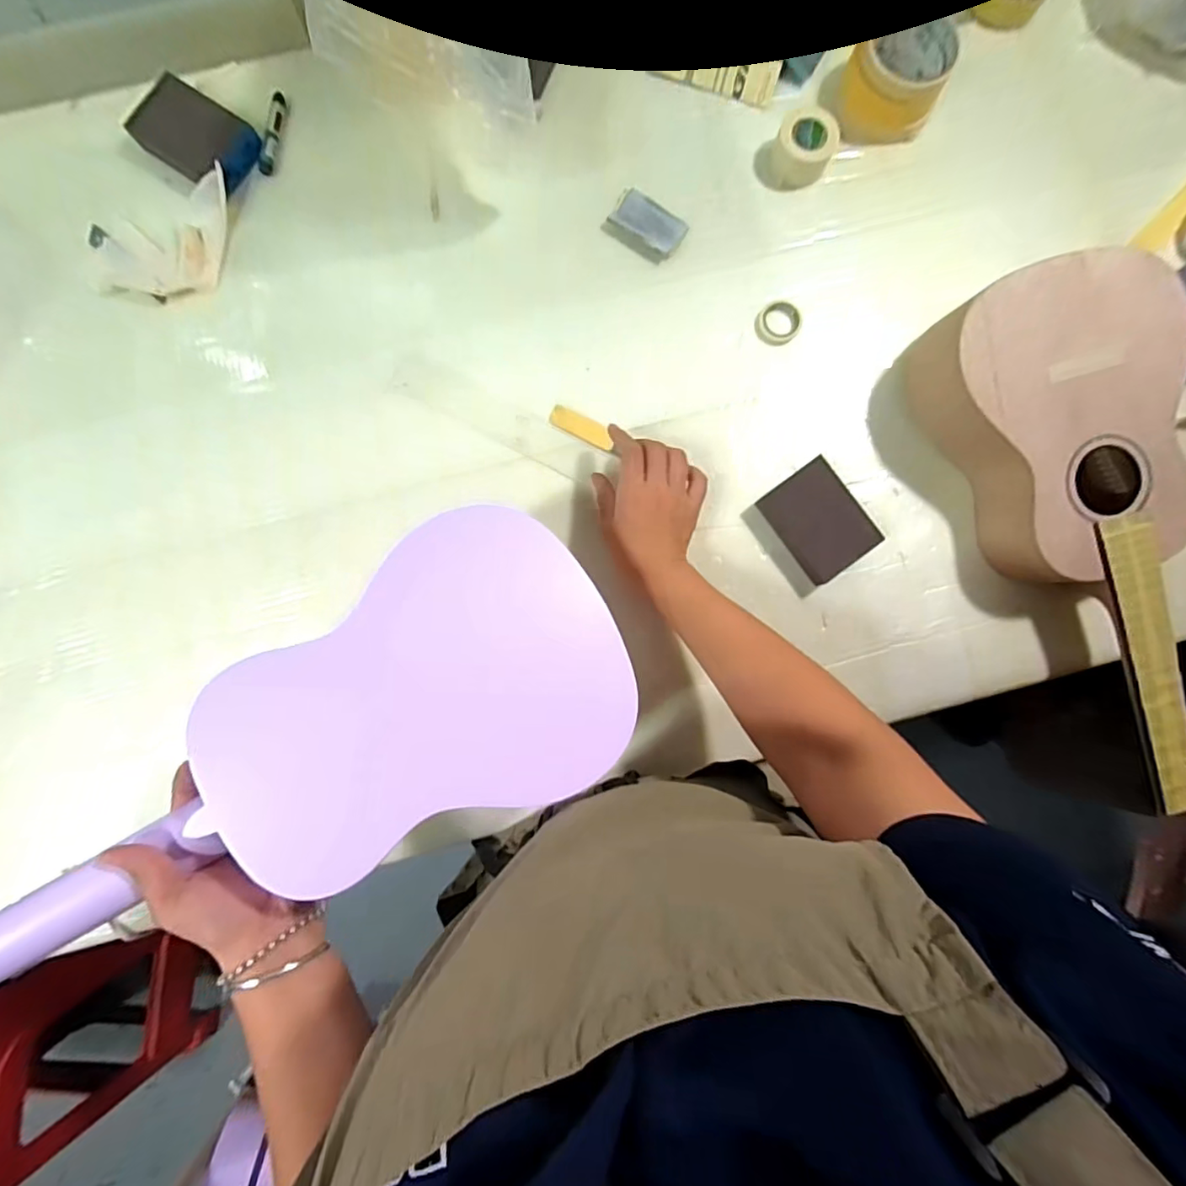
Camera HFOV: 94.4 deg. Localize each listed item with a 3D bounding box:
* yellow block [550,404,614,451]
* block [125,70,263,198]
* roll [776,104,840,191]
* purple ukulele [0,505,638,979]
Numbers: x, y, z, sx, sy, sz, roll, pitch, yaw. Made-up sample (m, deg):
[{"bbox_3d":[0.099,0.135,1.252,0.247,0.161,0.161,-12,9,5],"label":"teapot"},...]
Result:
[{"bbox_3d":[-0.010,-0.157,0.515,0.063,0.005,0.020,30,87,6],"label":"yellow block"},{"bbox_3d":[-0.368,-0.425,0.509,0.099,0.021,0.070,33,87,0],"label":"block"},{"bbox_3d":[0.203,-0.426,0.529,0.055,0.033,0.058,0,87,-2],"label":"roll"},{"bbox_3d":[-0.242,0.145,0.335,0.574,0.054,0.191,-29,88,-13],"label":"purple ukulele"}]

